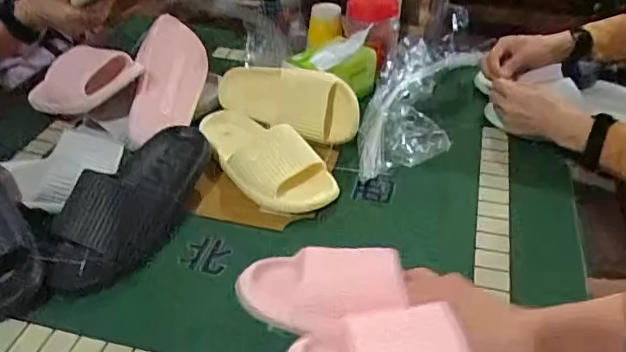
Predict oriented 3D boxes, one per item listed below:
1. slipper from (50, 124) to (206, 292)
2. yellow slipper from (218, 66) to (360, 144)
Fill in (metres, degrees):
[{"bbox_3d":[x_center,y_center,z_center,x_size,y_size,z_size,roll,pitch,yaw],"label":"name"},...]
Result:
[{"bbox_3d":[-0.218,0.026,0.690,0.102,0.066,0.275,16,44,18],"label":"slipper"},{"bbox_3d":[-0.034,-0.121,0.851,0.237,0.095,0.046,21,13,25],"label":"yellow slipper"}]

